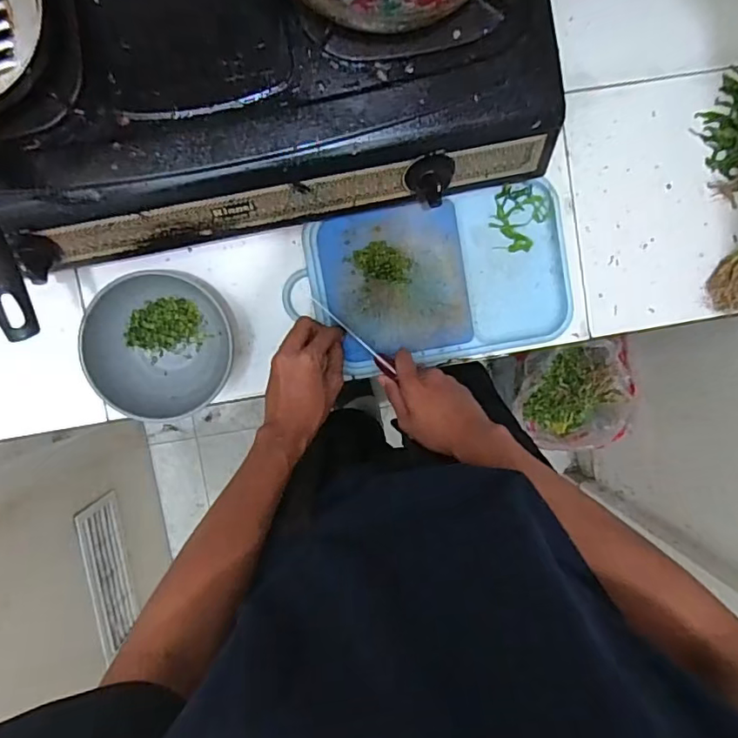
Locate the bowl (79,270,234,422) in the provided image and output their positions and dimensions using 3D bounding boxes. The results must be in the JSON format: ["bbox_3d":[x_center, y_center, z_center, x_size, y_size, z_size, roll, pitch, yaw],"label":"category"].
[{"bbox_3d":[-0.232,-0.024,0.620,0.142,0.071,0.157,-24,96,-1],"label":"bowl"}]

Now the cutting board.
[{"bbox_3d":[0.077,-0.102,0.654,0.324,0.026,0.189,-12,96,-3],"label":"cutting board"}]

